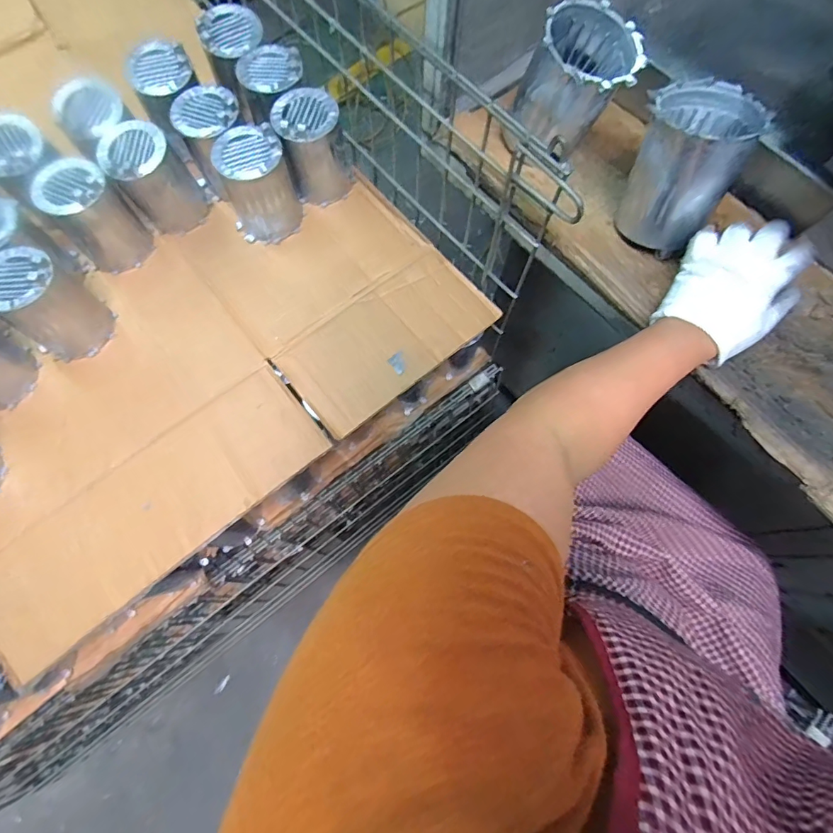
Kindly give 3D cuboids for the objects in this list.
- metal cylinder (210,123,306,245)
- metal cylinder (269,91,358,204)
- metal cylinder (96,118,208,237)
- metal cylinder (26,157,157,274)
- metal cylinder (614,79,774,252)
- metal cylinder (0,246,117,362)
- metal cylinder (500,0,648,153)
[{"bbox_3d":[-0.215,-0.314,0.618,0.090,0.121,0.082,0,73,0],"label":"metal cylinder"},{"bbox_3d":[-0.141,-0.380,0.641,0.090,0.122,0.085,0,73,0],"label":"metal cylinder"},{"bbox_3d":[-0.368,-0.337,0.634,0.092,0.122,0.100,-37,77,-11],"label":"metal cylinder"},{"bbox_3d":[-0.432,-0.268,0.611,0.089,0.126,0.078,-41,78,-12],"label":"metal cylinder"},{"bbox_3d":[0.257,-0.249,0.443,0.101,0.103,0.112,30,75,8],"label":"metal cylinder"},{"bbox_3d":[-0.458,-0.139,0.560,0.091,0.122,0.092,36,76,10],"label":"metal cylinder"},{"bbox_3d":[0.164,-0.337,0.464,0.090,0.109,0.097,37,76,10],"label":"metal cylinder"}]

